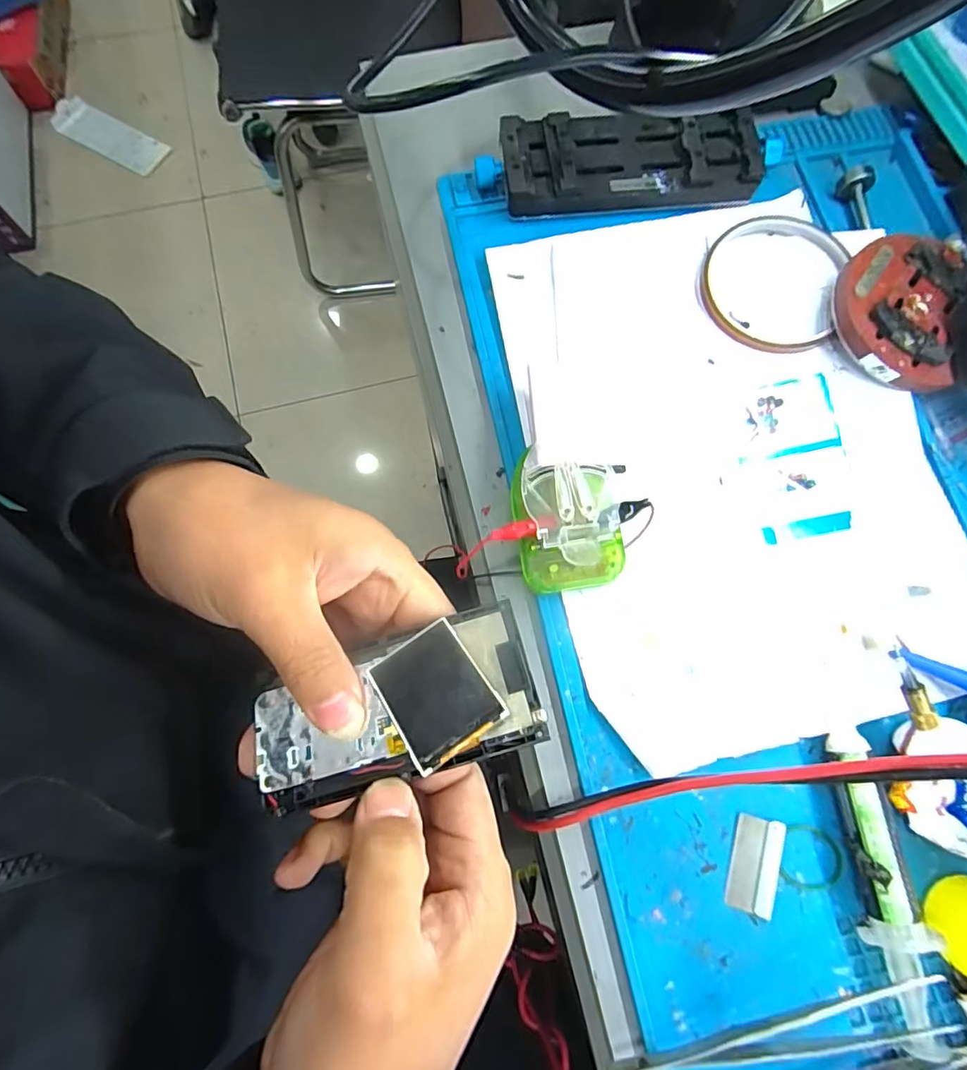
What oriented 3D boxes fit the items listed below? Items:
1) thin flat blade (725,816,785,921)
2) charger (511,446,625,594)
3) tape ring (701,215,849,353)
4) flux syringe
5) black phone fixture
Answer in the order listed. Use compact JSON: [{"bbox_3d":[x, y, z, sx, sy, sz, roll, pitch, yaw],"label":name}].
[{"bbox_3d":[0.122,0.147,0.238,0.021,0.004,0.039,16,76,5],"label":"thin flat blade"},{"bbox_3d":[0.042,-0.004,0.259,0.053,0.040,0.065,-7,75,-1],"label":"charger"},{"bbox_3d":[0.167,-0.147,0.307,0.077,0.010,0.084,0,75,1],"label":"tape ring"},{"bbox_3d":[0.170,0.143,0.228,0.021,0.022,0.112,-4,75,0],"label":"flux syringe"},{"bbox_3d":[0.089,-0.227,0.326,0.178,0.022,0.063,-6,75,0],"label":"black phone fixture"}]

